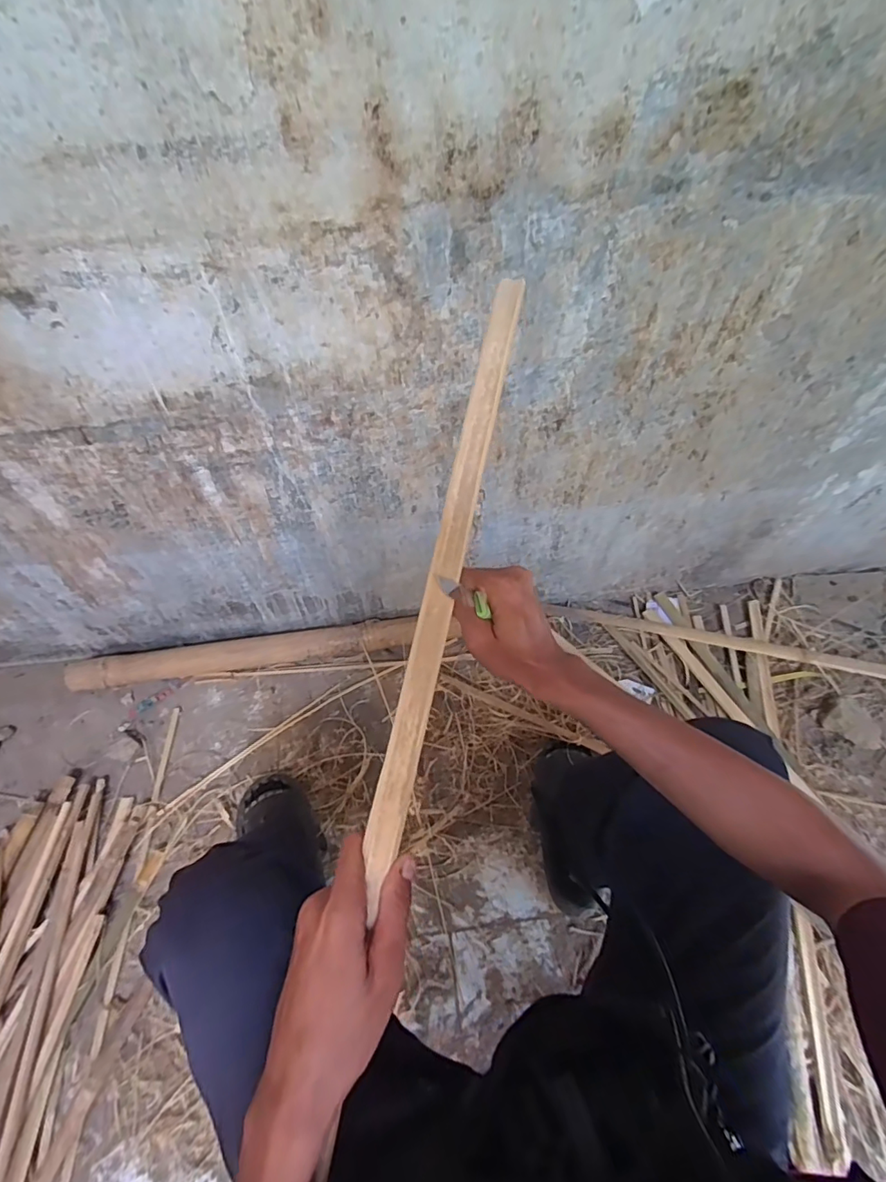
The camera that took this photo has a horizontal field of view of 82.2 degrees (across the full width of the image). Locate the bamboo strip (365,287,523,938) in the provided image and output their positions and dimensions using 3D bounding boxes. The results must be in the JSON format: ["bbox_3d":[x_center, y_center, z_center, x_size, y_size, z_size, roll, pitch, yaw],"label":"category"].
[{"bbox_3d":[0.004,-0.022,0.374,0.023,0.008,0.451,12,82,8],"label":"bamboo strip"}]

